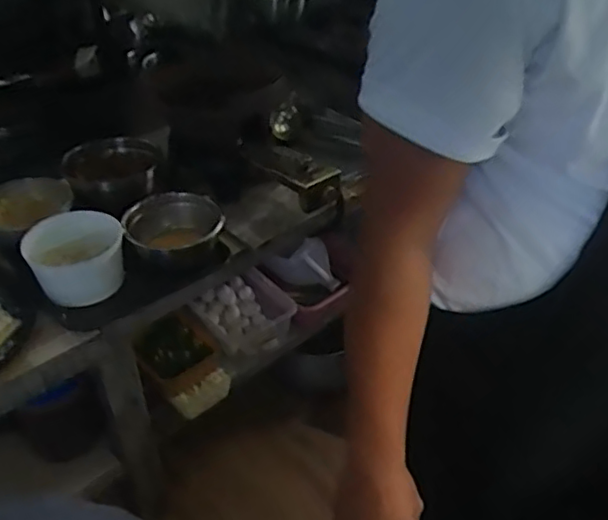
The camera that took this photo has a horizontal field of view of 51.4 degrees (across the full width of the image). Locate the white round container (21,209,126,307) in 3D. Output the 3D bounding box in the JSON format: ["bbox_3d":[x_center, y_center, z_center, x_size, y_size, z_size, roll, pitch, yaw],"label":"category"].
[{"bbox_3d":[-0.415,-0.008,1.162,0.167,0.119,0.171,0,38,0],"label":"white round container"}]

